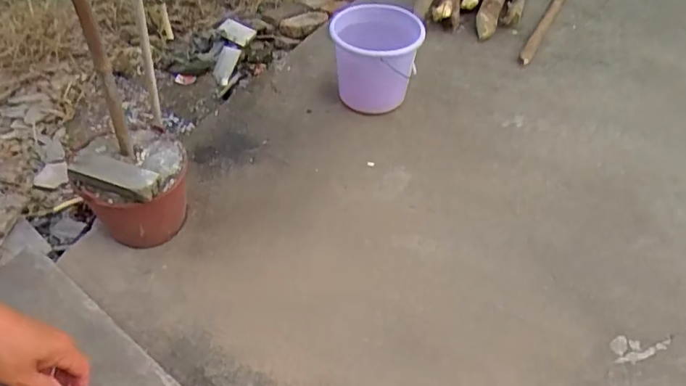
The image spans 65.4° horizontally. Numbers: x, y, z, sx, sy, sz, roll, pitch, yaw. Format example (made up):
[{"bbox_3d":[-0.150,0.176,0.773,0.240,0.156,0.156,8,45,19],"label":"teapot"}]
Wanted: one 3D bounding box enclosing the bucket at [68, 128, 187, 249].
[{"bbox_3d":[-0.577,0.004,1.520,0.272,0.317,0.280,1,52,-2],"label":"bucket"}]

